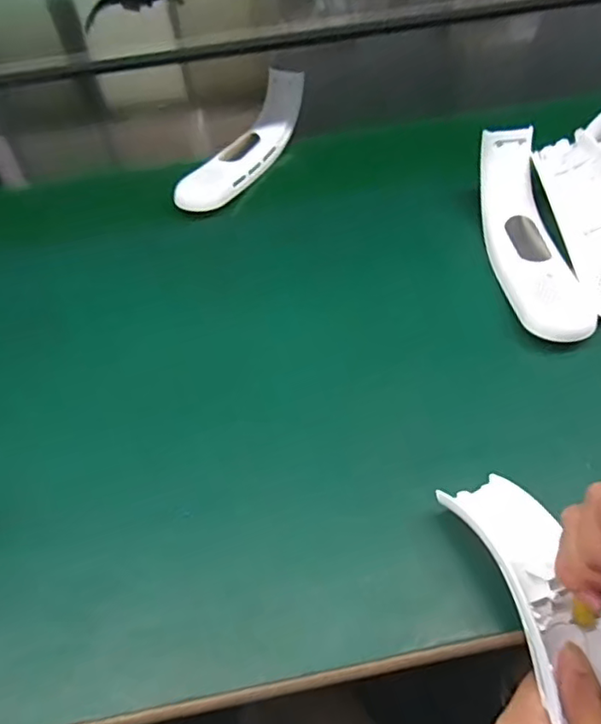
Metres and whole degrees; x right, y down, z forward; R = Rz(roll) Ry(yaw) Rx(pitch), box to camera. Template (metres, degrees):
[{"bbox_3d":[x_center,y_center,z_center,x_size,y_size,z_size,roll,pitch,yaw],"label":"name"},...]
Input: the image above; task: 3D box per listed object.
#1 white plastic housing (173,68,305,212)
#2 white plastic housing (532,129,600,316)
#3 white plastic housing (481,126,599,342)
[{"bbox_3d":[-0.057,-0.224,0.580,0.045,0.056,0.189,24,56,22],"label":"white plastic housing"},{"bbox_3d":[0.226,-0.115,0.449,0.050,0.049,0.191,-8,63,-2],"label":"white plastic housing"},{"bbox_3d":[0.177,-0.104,0.446,0.056,0.048,0.198,-6,50,-1],"label":"white plastic housing"}]

